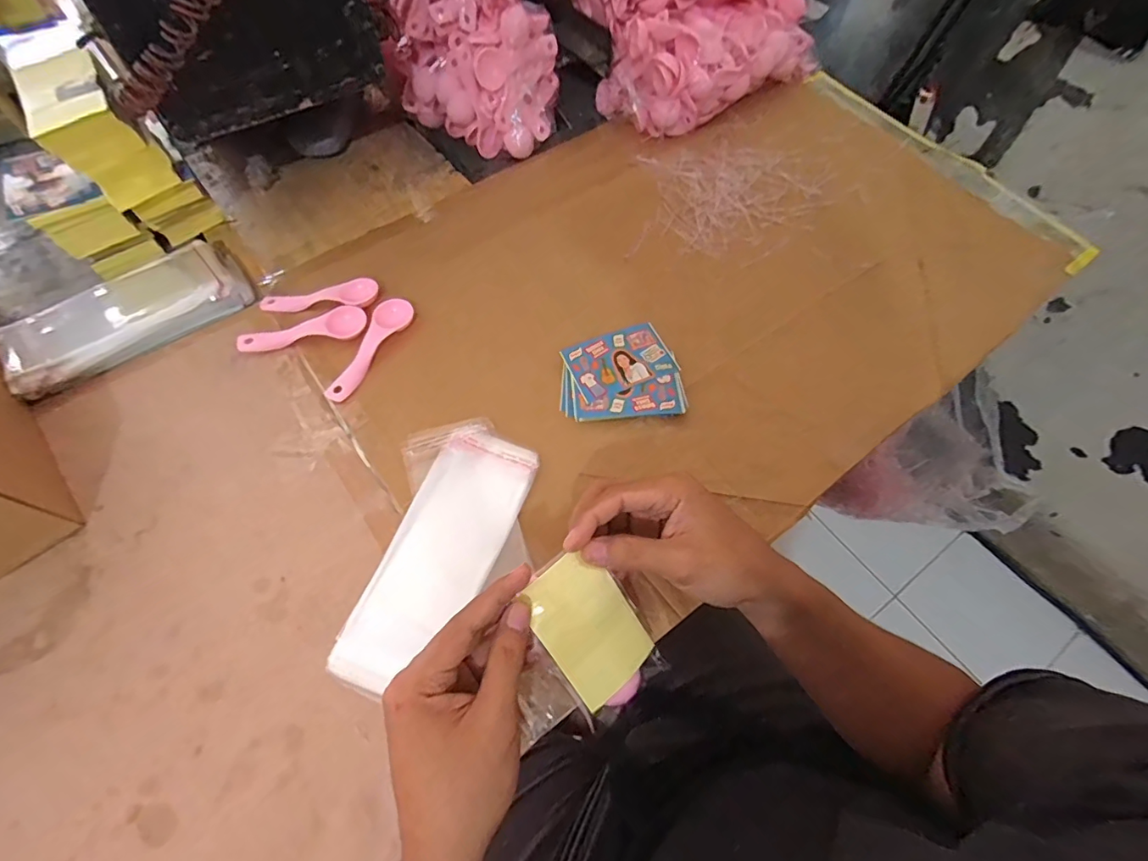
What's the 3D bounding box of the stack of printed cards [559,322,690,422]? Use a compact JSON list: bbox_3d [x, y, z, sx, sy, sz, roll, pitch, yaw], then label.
[{"bbox_3d":[0.041,-0.052,0.447,0.103,0.008,0.091,-2,64,-4],"label":"stack of printed cards"}]

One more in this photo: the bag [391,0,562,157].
[{"bbox_3d":[-0.107,-0.427,0.548,0.174,0.199,0.140,-4,62,-3],"label":"bag"}]

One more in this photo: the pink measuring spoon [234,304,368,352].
[{"bbox_3d":[-0.248,-0.092,0.464,0.114,0.013,0.034,-8,65,-7],"label":"pink measuring spoon"}]

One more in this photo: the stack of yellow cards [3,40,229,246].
[{"bbox_3d":[-0.411,-0.244,0.474,0.081,0.159,0.071,-36,68,-18],"label":"stack of yellow cards"}]

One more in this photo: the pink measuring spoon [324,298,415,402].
[{"bbox_3d":[-0.182,-0.074,0.452,0.030,0.009,0.110,24,65,8],"label":"pink measuring spoon"}]

